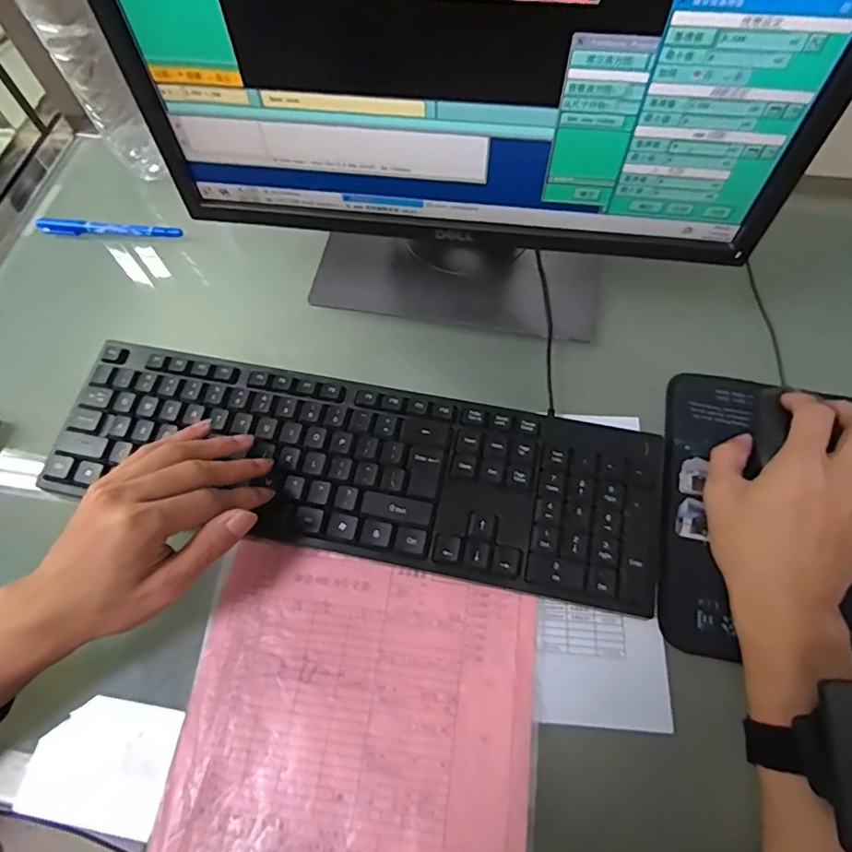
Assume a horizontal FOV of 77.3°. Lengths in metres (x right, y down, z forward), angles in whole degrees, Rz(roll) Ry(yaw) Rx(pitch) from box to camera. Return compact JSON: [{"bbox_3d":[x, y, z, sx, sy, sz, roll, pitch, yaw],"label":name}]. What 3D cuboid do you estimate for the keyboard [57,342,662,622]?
[{"bbox_3d":[-0.053,0.026,0.384,0.422,0.023,0.129,13,66,8],"label":"keyboard"}]

